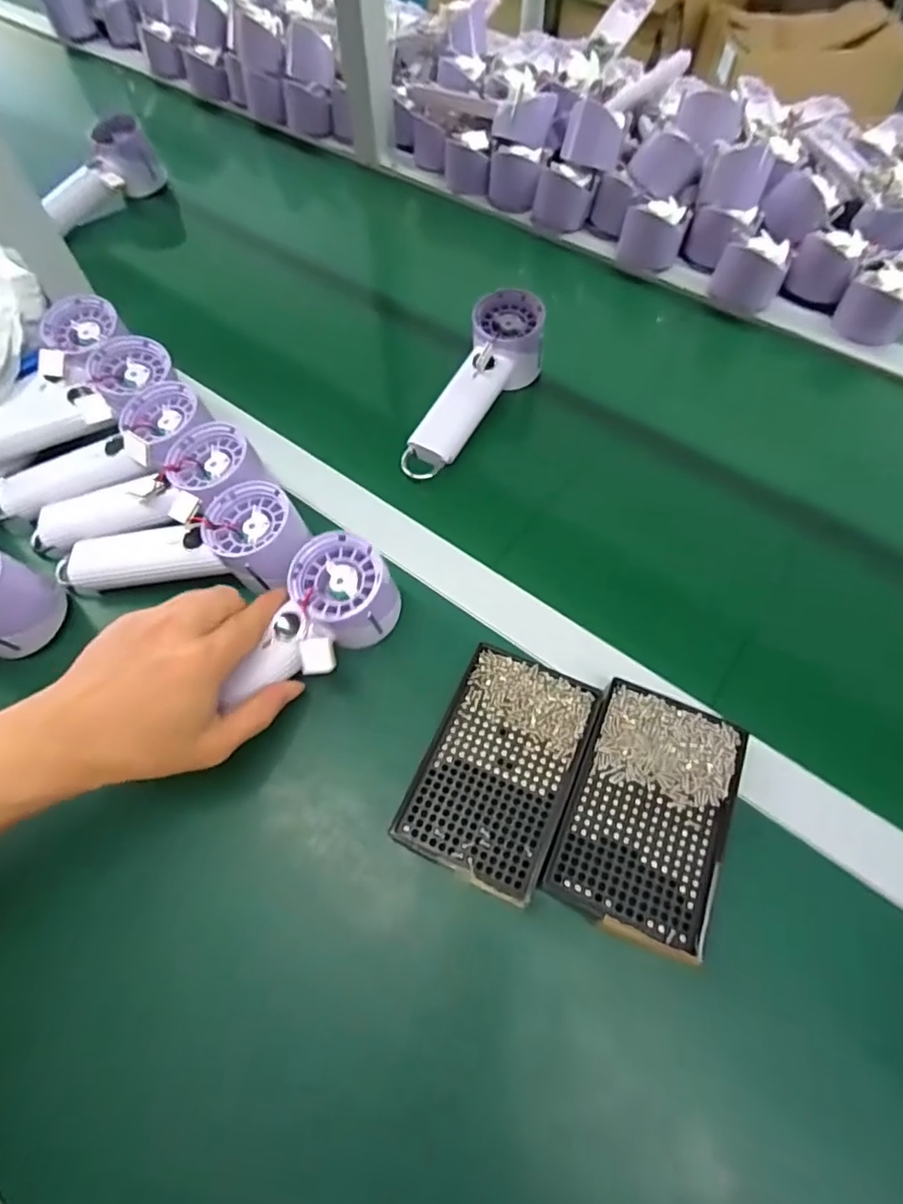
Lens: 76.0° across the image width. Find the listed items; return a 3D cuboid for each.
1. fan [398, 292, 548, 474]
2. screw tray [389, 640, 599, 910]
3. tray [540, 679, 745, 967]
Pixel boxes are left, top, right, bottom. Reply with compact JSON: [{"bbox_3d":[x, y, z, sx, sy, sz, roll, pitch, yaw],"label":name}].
[{"bbox_3d":[0.021,-0.189,0.517,0.063,0.057,0.193,28,77,15],"label":"fan"},{"bbox_3d":[0.031,0.100,0.359,0.088,0.015,0.135,22,65,12],"label":"screw tray"},{"bbox_3d":[0.118,0.123,0.343,0.088,0.015,0.137,21,65,12],"label":"tray"}]

